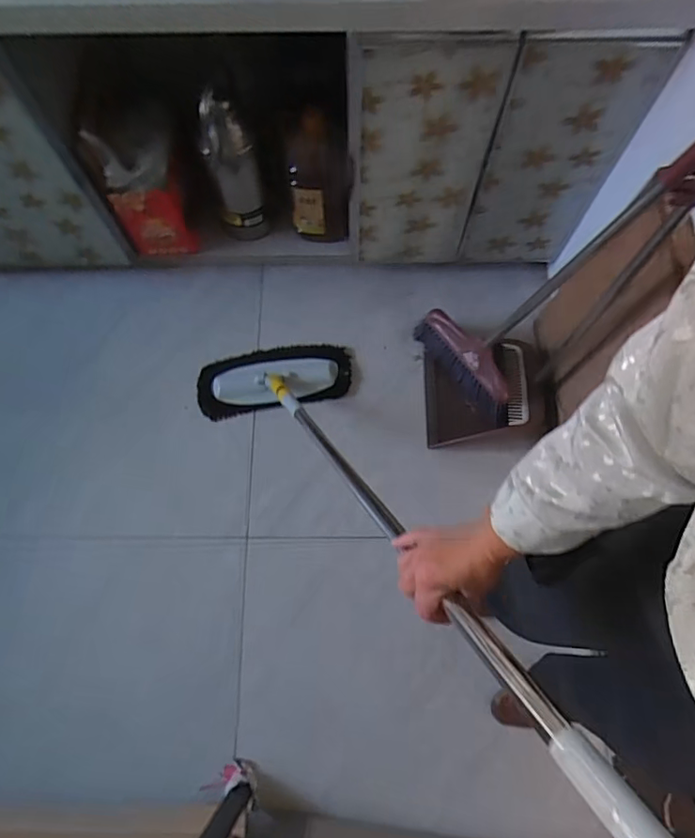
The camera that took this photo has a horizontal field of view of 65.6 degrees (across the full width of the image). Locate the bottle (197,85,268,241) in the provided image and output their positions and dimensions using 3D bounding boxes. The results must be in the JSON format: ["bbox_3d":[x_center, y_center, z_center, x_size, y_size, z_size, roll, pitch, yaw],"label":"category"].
[{"bbox_3d":[-0.280,-0.611,1.317,0.127,0.396,0.114,-12,72,-3],"label":"bottle"}]

